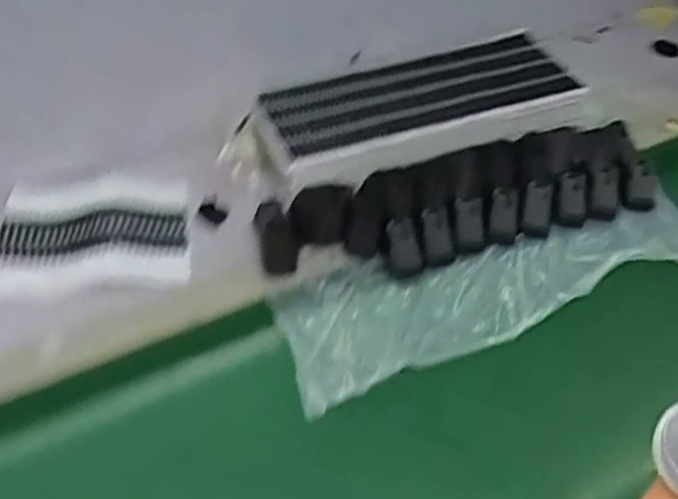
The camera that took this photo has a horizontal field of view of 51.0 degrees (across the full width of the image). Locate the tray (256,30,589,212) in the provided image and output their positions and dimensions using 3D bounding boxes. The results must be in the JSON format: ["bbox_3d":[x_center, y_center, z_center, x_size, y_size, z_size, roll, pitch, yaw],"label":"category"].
[{"bbox_3d":[0.118,-0.196,1.002,0.465,0.064,0.214,-20,53,-20],"label":"tray"}]

